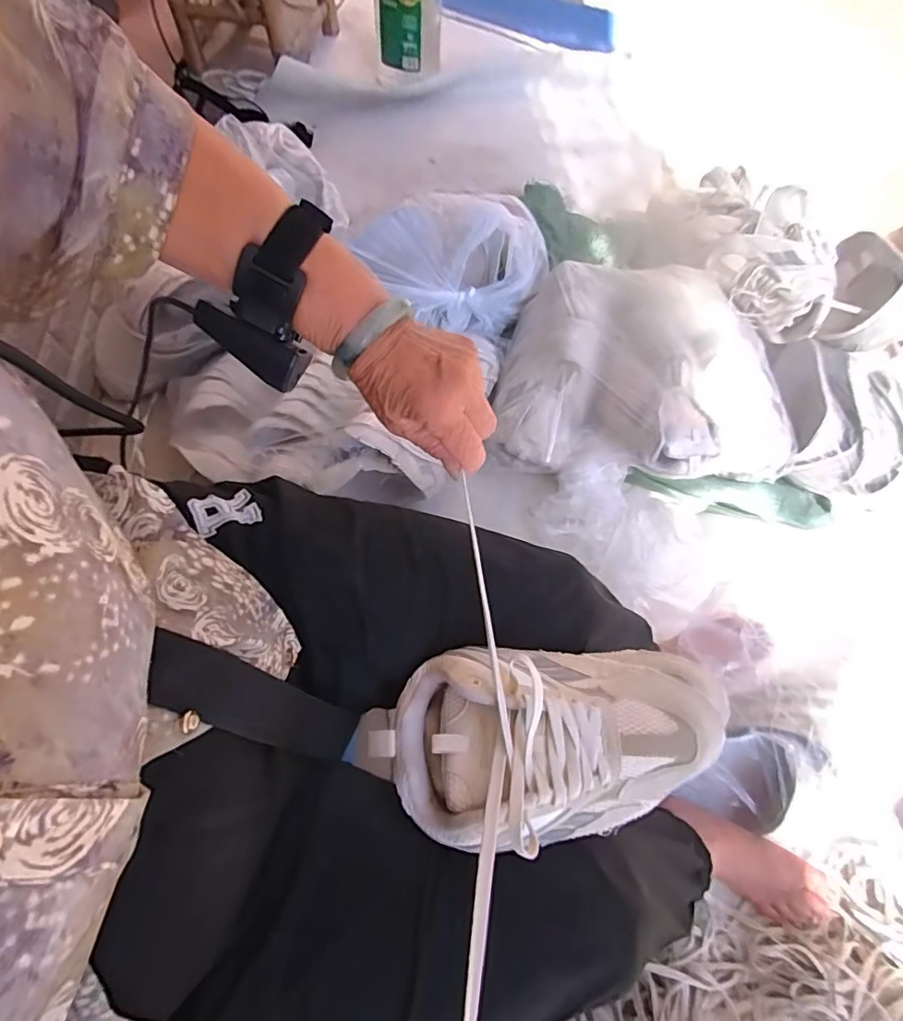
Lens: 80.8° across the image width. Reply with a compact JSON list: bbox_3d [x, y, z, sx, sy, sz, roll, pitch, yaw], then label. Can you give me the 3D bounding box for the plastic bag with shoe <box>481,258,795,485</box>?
[{"bbox_3d":[0.324,-0.214,0.862,0.454,0.142,0.339,10,64,3],"label":"plastic bag with shoe"}]

